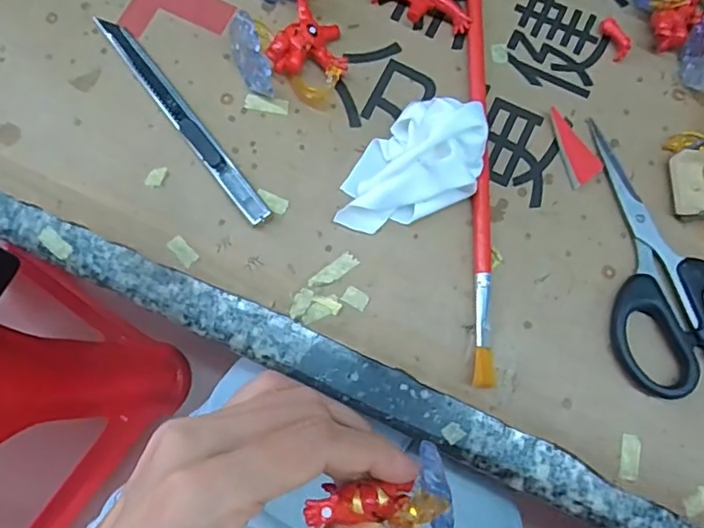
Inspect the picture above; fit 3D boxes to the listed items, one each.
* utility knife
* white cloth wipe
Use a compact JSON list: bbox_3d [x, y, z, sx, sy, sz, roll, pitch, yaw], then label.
[{"bbox_3d":[-0.082,-0.071,0.276,0.010,0.009,0.133,-37,80,-8],"label":"utility knife"},{"bbox_3d":[0.023,-0.047,0.256,0.072,0.041,0.050,-25,78,-6],"label":"white cloth wipe"}]

